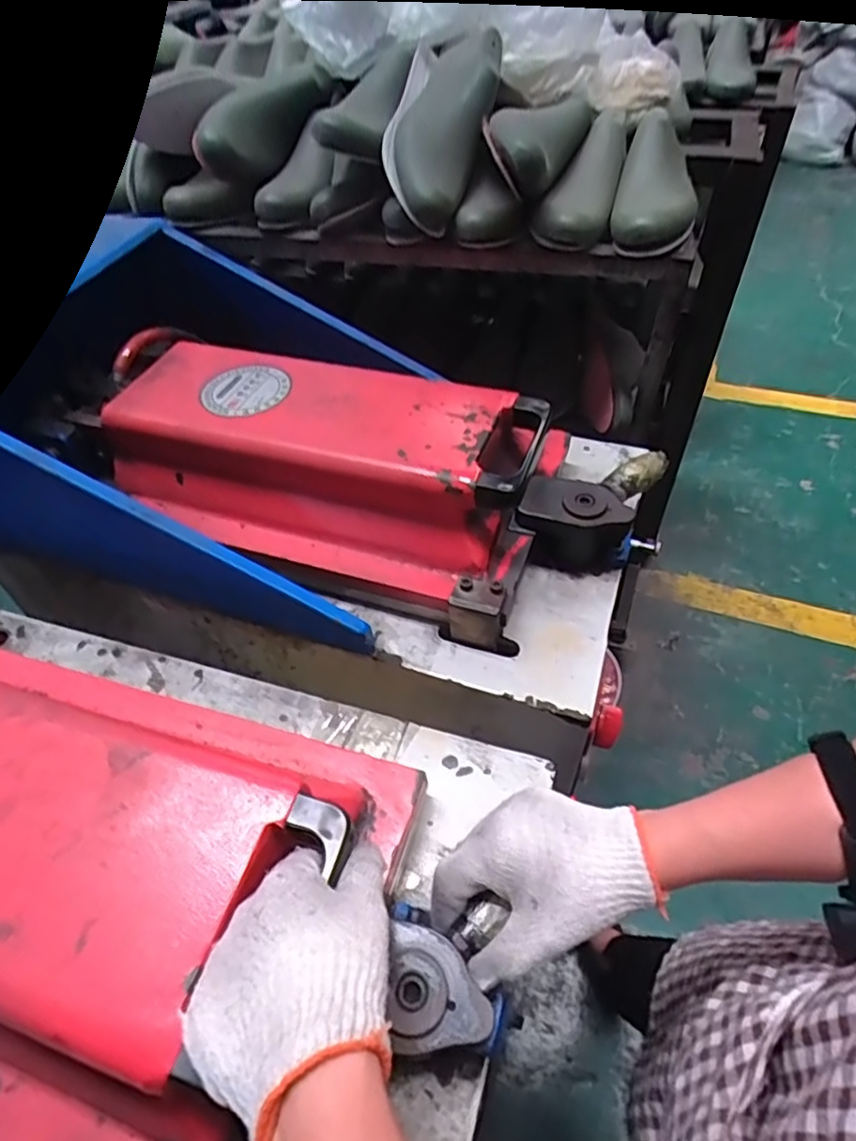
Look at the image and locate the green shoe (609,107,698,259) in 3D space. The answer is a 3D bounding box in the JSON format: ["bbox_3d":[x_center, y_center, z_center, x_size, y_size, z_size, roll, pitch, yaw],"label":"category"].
[{"bbox_3d":[0.272,-0.454,0.748,0.090,0.076,0.253,13,52,12],"label":"green shoe"}]

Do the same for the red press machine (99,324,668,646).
[{"bbox_3d":[-0.088,-0.127,0.708,0.622,0.123,0.282,16,53,15],"label":"red press machine"}]

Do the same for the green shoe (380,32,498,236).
[{"bbox_3d":[0.014,-0.519,0.726,0.117,0.069,0.276,7,74,8],"label":"green shoe"}]

